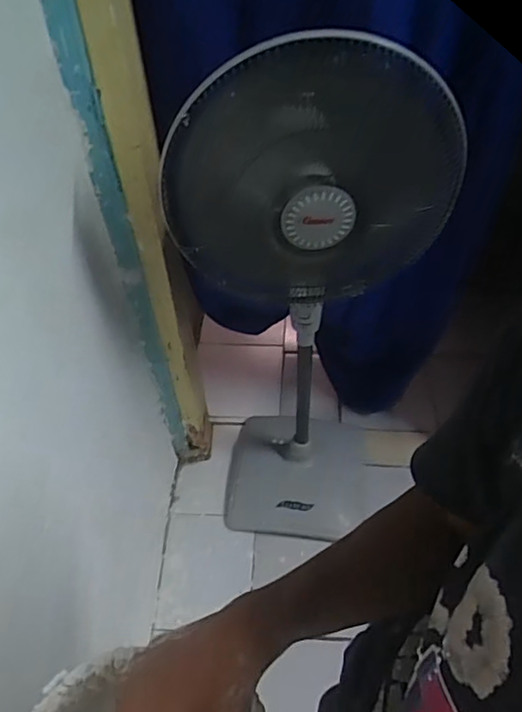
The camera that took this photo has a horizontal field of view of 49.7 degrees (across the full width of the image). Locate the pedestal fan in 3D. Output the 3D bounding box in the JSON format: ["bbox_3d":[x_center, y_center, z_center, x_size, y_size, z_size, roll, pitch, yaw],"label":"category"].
[{"bbox_3d":[0.130,-0.019,1.226,0.415,1.234,0.444,17,52,15],"label":"pedestal fan"}]

